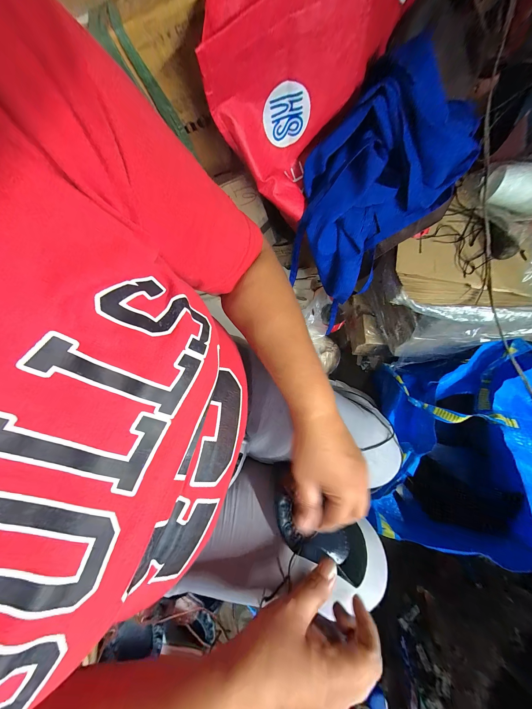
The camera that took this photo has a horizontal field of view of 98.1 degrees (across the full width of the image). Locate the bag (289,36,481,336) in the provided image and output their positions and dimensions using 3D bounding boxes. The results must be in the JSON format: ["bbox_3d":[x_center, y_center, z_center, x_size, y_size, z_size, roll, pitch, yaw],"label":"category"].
[{"bbox_3d":[0.166,-0.251,0.388,0.234,0.264,0.163,-41,75,-12],"label":"bag"}]

